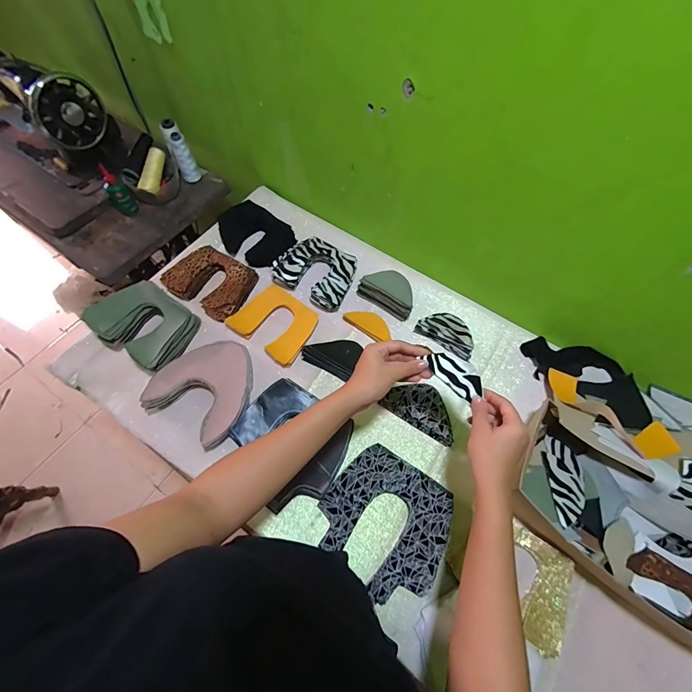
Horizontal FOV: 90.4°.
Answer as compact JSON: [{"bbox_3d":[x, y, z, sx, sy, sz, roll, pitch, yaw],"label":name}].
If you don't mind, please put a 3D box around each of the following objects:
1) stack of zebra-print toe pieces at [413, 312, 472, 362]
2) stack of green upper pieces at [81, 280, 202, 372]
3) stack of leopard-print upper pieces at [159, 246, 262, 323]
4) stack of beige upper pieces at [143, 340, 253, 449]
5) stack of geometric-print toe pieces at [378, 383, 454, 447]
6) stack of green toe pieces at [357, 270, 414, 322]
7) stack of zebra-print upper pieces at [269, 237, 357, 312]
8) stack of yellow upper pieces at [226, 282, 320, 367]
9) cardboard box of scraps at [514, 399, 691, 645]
[{"bbox_3d":[0.201,-0.027,0.677,0.116,0.032,0.060,31,67,12],"label":"stack of zebra-print toe pieces"},{"bbox_3d":[-0.379,-0.040,0.652,0.171,0.076,0.135,26,66,10],"label":"stack of green upper pieces"},{"bbox_3d":[-0.282,-0.136,0.716,0.169,0.030,0.131,25,66,10],"label":"stack of leopard-print upper pieces"},{"bbox_3d":[-0.241,0.071,0.617,0.169,0.061,0.177,29,66,11],"label":"stack of beige upper pieces"},{"bbox_3d":[0.140,0.112,0.620,0.132,0.022,0.076,31,67,12],"label":"stack of geometric-print toe pieces"},{"bbox_3d":[0.086,-0.112,0.695,0.122,0.059,0.052,33,67,13],"label":"stack of green toe pieces"},{"bbox_3d":[-0.058,-0.158,0.721,0.164,0.046,0.134,31,67,12],"label":"stack of zebra-print upper pieces"},{"bbox_3d":[-0.139,-0.048,0.672,0.152,0.026,0.120,33,77,20],"label":"stack of yellow upper pieces"},{"bbox_3d":[0.424,0.229,0.511,0.338,0.100,0.249,35,67,14],"label":"cardboard box of scraps"}]

